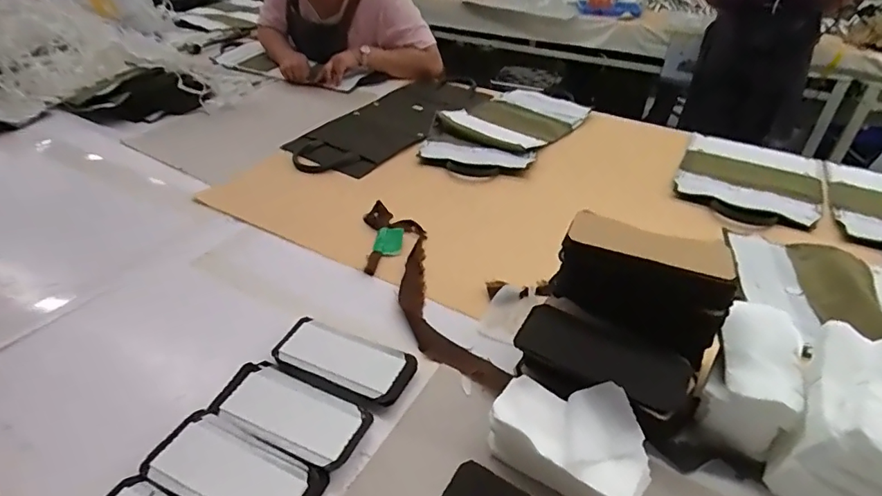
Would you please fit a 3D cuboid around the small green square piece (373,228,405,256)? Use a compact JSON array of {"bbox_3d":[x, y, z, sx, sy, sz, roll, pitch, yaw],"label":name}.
[{"bbox_3d":[-0.085,-0.012,0.807,0.043,0.004,0.063,11,49,-3],"label":"small green square piece"}]

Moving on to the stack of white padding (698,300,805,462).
[{"bbox_3d":[0.333,0.141,0.532,0.080,0.099,0.134,21,44,23],"label":"stack of white padding"}]

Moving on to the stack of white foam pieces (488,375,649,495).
[{"bbox_3d":[0.128,0.192,0.497,0.155,0.062,0.105,22,44,24],"label":"stack of white foam pieces"}]

